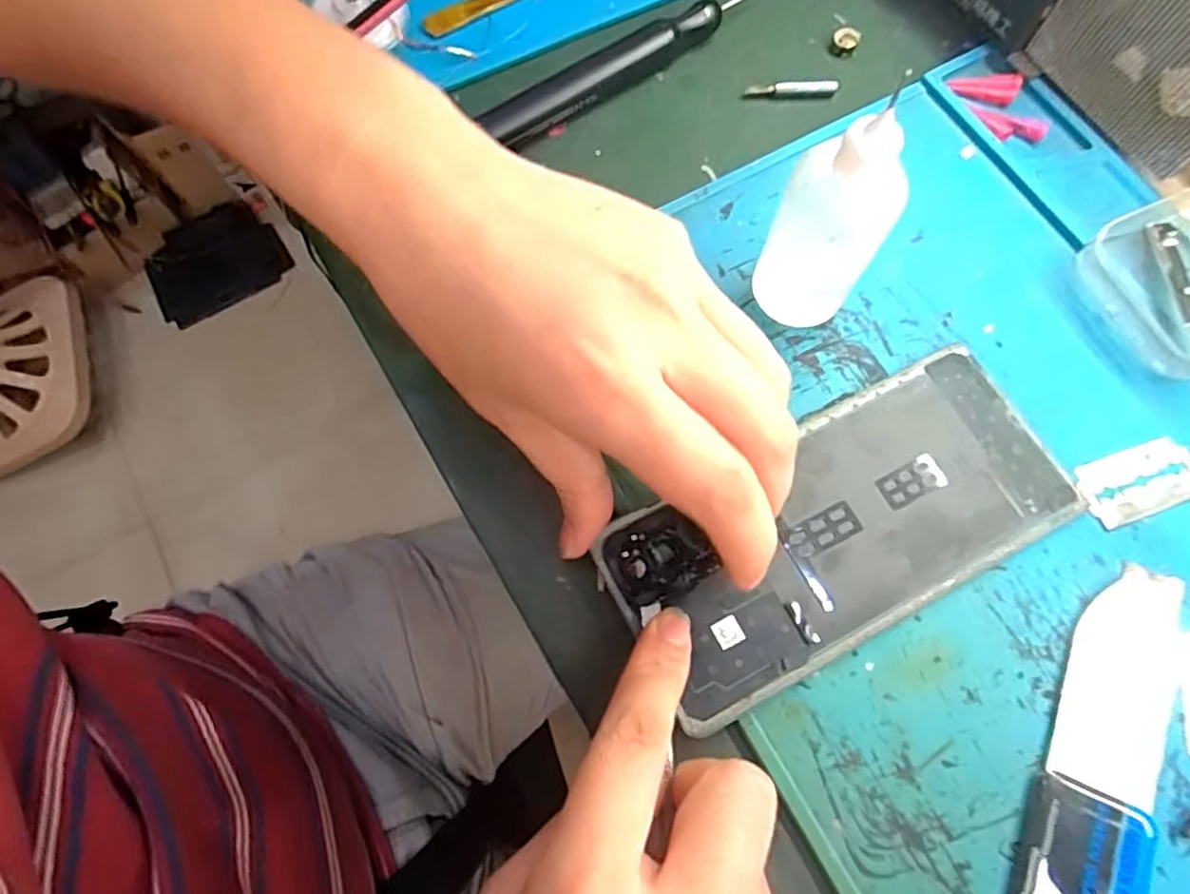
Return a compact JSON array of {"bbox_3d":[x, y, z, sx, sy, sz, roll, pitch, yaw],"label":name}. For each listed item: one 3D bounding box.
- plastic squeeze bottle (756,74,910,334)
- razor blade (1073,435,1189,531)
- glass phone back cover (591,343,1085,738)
[{"bbox_3d":[0.075,-0.068,0.213,0.032,0.082,0.026,33,76,11],"label":"plastic squeeze bottle"},{"bbox_3d":[0.188,0.011,0.223,0.042,0.004,0.023,-19,73,-4],"label":"razor blade"},{"bbox_3d":[0.084,0.026,0.222,0.154,0.004,0.071,-29,74,-9],"label":"glass phone back cover"}]

